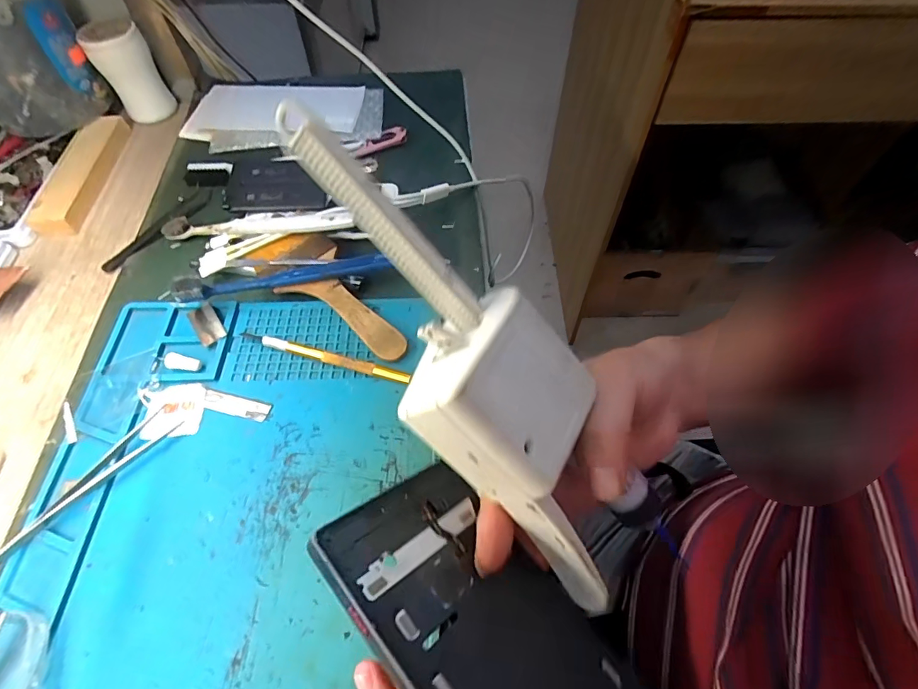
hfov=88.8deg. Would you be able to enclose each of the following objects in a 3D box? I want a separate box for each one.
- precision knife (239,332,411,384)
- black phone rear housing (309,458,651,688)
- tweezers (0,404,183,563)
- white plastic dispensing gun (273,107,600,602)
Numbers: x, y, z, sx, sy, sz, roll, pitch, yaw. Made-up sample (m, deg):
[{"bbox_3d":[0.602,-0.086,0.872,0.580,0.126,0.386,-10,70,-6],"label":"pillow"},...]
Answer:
[{"bbox_3d":[-0.098,0.009,0.340,0.133,0.008,0.008,14,58,9],"label":"precision knife"},{"bbox_3d":[0.023,0.115,0.169,0.160,0.004,0.081,44,33,22],"label":"black phone rear housing"},{"bbox_3d":[-0.231,0.088,0.291,0.021,0.007,0.121,32,63,19],"label":"tweezers"},{"bbox_3d":[0.006,0.006,0.185,0.067,0.034,0.216,-32,93,-19],"label":"white plastic dispensing gun"}]

